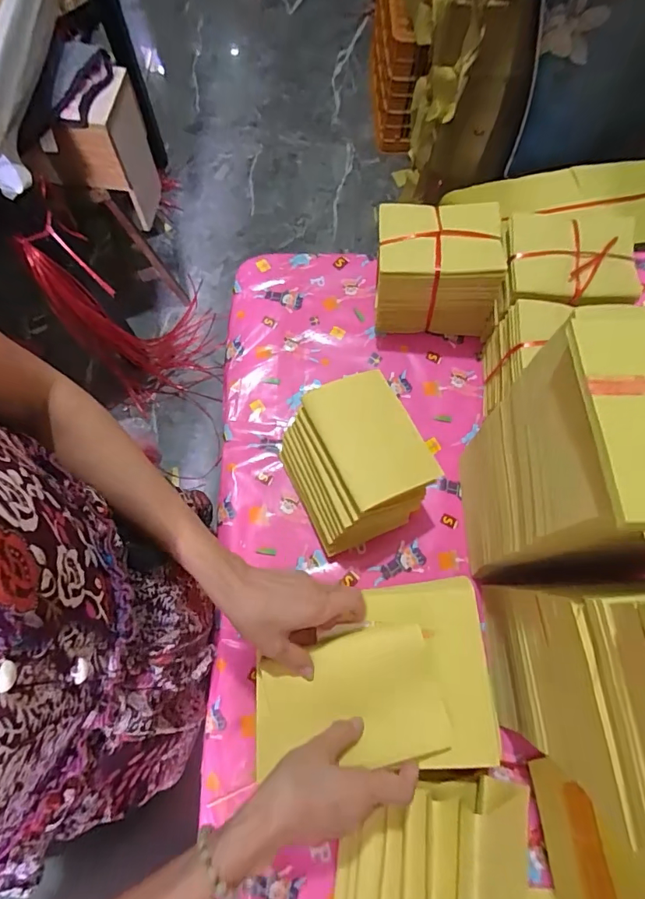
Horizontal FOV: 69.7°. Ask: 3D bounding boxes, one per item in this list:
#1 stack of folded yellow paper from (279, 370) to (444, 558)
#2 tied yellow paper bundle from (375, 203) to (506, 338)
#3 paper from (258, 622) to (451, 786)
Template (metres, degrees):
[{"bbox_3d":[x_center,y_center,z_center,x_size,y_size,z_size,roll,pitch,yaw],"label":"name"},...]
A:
[{"bbox_3d":[0.038,0.020,0.586,0.147,0.127,0.177,-25,74,-10],"label":"stack of folded yellow paper"},{"bbox_3d":[0.158,-0.254,0.667,0.163,0.151,0.121,2,71,-1],"label":"tied yellow paper bundle"},{"bbox_3d":[0.025,0.232,0.441,0.173,0.019,0.116,-2,71,-3],"label":"paper"}]

